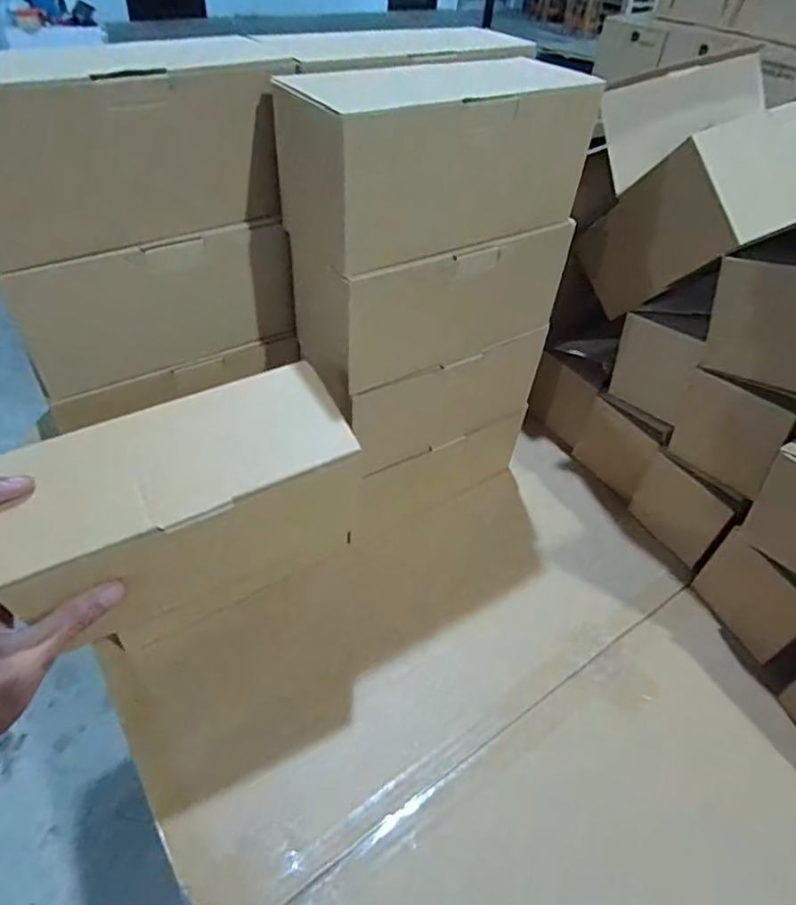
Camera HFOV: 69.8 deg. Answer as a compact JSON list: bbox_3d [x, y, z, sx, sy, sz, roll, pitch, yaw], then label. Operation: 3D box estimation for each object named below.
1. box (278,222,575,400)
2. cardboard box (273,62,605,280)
[{"bbox_3d":[0.026,-0.139,0.471,0.227,0.095,0.095,-21,50,-23],"label":"box"},{"bbox_3d":[0.033,-0.213,0.401,0.219,0.101,0.098,-19,50,-22],"label":"cardboard box"}]

